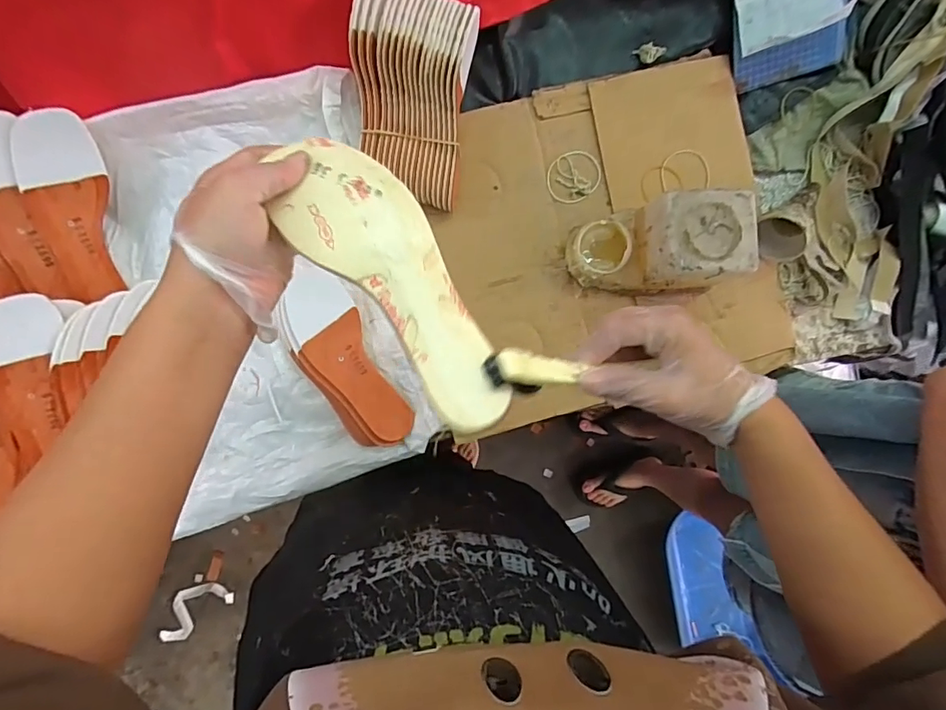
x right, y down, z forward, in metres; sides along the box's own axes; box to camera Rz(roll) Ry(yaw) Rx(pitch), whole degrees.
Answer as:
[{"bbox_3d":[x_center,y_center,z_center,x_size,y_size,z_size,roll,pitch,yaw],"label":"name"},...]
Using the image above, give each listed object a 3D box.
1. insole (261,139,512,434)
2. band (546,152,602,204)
[{"bbox_3d":[-0.047,-0.051,0.328,0.075,0.017,0.215,-41,91,-11],"label":"insole"},{"bbox_3d":[0.139,-0.242,0.691,0.075,0.004,0.067,-10,96,-5],"label":"band"}]

